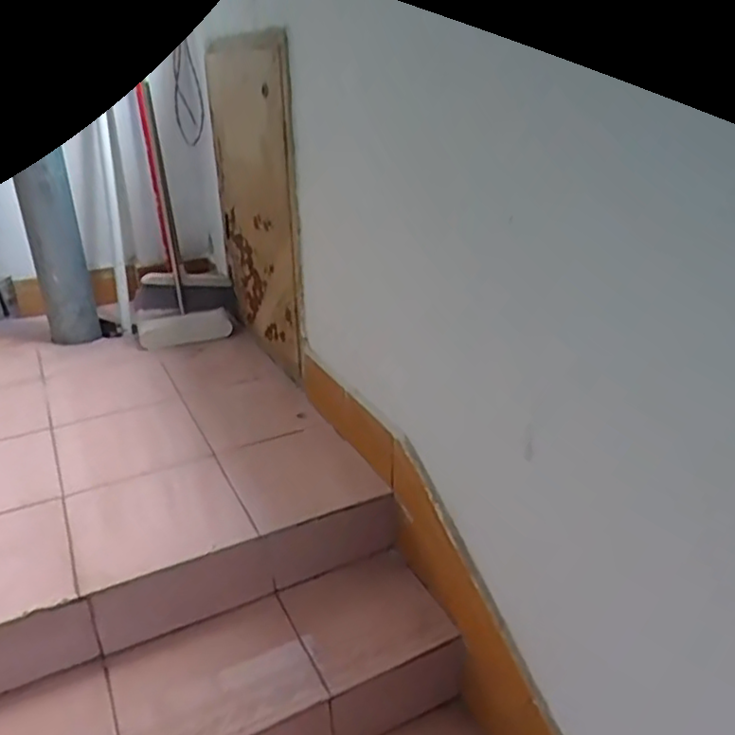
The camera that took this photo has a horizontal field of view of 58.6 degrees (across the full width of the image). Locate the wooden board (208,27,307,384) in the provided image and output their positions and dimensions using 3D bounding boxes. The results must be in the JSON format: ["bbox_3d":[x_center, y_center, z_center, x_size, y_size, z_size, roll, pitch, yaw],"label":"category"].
[{"bbox_3d":[-0.279,-0.391,1.558,0.014,0.711,0.577,-14,28,-27],"label":"wooden board"}]

